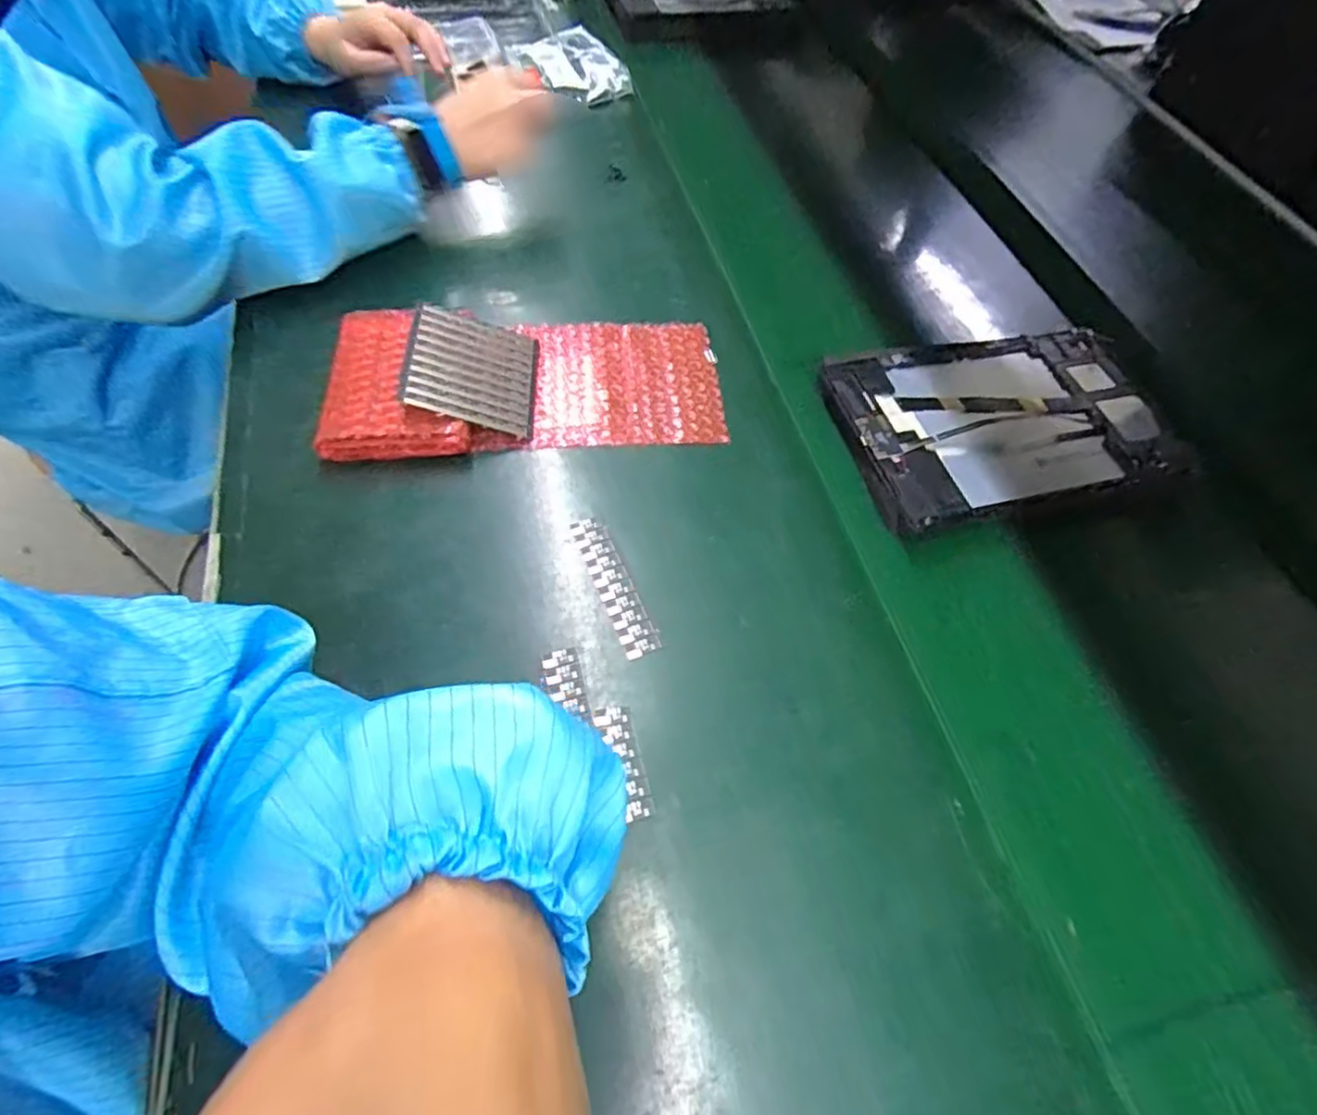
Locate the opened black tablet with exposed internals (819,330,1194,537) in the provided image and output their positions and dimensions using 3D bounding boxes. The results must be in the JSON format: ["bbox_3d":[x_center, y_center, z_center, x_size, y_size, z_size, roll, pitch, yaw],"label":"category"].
[{"bbox_3d":[0.250,-0.100,0.477,0.245,0.022,0.151,-12,60,-10],"label":"opened black tablet with exposed internals"}]

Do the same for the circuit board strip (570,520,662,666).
[{"bbox_3d":[-0.027,0.015,0.396,0.021,0.004,0.097,-20,61,-14],"label":"circuit board strip"}]

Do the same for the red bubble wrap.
[{"bbox_3d":[-0.091,-0.129,0.469,0.269,0.030,0.119,-5,59,-6],"label":"red bubble wrap"}]

